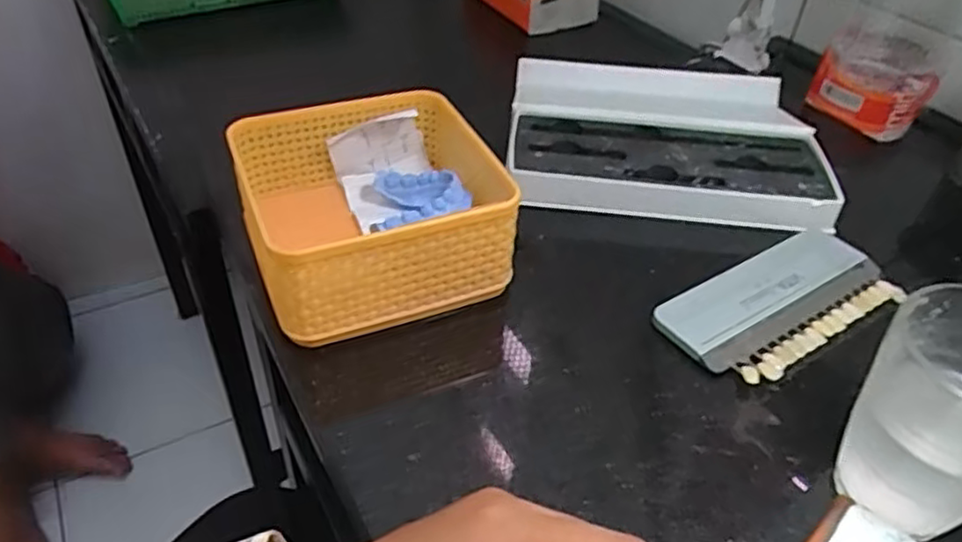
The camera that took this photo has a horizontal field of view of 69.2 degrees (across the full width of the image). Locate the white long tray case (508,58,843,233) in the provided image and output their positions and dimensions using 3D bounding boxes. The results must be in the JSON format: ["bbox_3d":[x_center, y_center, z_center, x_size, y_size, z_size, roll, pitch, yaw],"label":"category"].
[{"bbox_3d":[0.131,-0.103,0.511,0.211,0.025,0.193,6,41,3],"label":"white long tray case"}]

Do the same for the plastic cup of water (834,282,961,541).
[{"bbox_3d":[0.184,0.057,0.273,0.067,0.094,0.063,2,41,-1],"label":"plastic cup of water"}]

